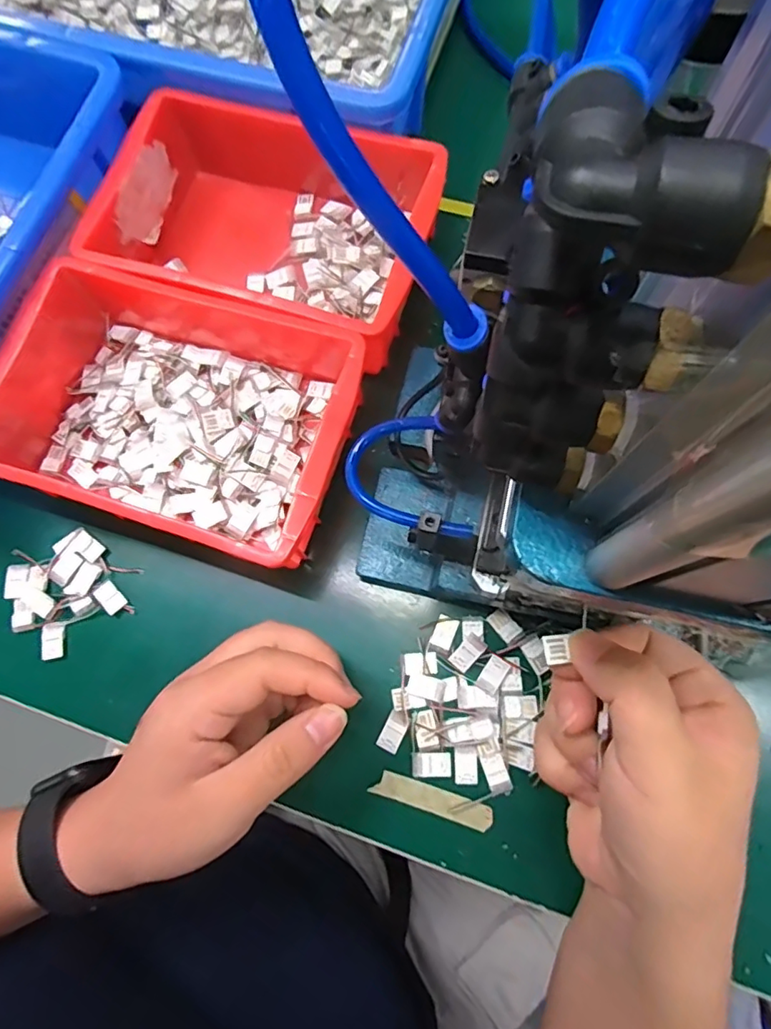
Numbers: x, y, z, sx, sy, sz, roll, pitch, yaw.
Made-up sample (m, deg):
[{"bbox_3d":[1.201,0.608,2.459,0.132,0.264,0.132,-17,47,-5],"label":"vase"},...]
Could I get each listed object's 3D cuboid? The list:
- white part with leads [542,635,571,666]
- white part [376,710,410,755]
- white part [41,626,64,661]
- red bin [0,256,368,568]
[{"bbox_3d":[0.070,0.055,0.220,0.010,0.004,0.011,-5,73,0],"label":"white part with leads"},{"bbox_3d":[0.004,0.117,0.288,0.012,0.004,0.020,27,83,13],"label":"white part"},{"bbox_3d":[-0.189,0.073,0.304,0.010,0.004,0.018,-7,76,2],"label":"white part"},{"bbox_3d":[-0.116,-0.067,0.314,0.197,0.063,0.149,16,78,7],"label":"red bin"}]

